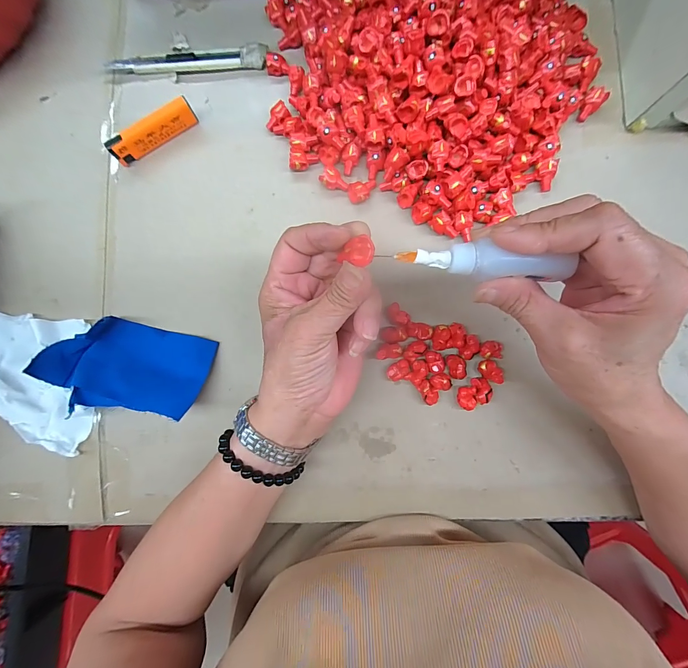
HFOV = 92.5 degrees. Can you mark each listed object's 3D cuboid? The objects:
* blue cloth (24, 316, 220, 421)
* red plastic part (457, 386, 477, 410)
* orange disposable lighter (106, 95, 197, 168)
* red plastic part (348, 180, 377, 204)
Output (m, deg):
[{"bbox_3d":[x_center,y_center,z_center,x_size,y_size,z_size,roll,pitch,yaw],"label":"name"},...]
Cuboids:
[{"bbox_3d":[-0.171,0.025,0.266,0.116,0.015,0.072,15,58,-1],"label":"blue cloth"},{"bbox_3d":[0.098,0.051,0.264,0.014,0.011,0.019,-4,85,3],"label":"red plastic part"},{"bbox_3d":[-0.170,-0.180,0.295,0.080,0.027,0.010,-34,84,0],"label":"orange disposable lighter"},{"bbox_3d":[0.017,-0.125,0.288,0.025,0.013,0.018,-14,84,2],"label":"red plastic part"}]

